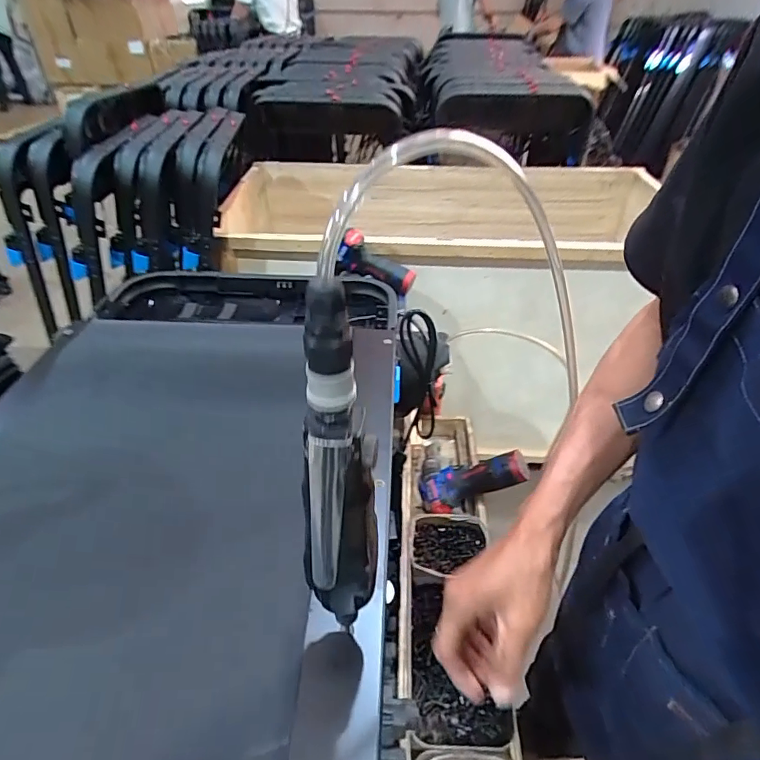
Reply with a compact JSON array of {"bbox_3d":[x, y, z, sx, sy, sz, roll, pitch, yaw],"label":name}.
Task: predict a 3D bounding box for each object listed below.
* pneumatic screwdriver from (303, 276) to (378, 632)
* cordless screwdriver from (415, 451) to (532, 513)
[{"bbox_3d":[-0.023,0.055,0.279,0.040,0.220,0.038,-3,39,-4],"label":"pneumatic screwdriver"},{"bbox_3d":[0.168,0.184,0.900,0.203,0.052,0.094,-25,30,27],"label":"cordless screwdriver"}]

